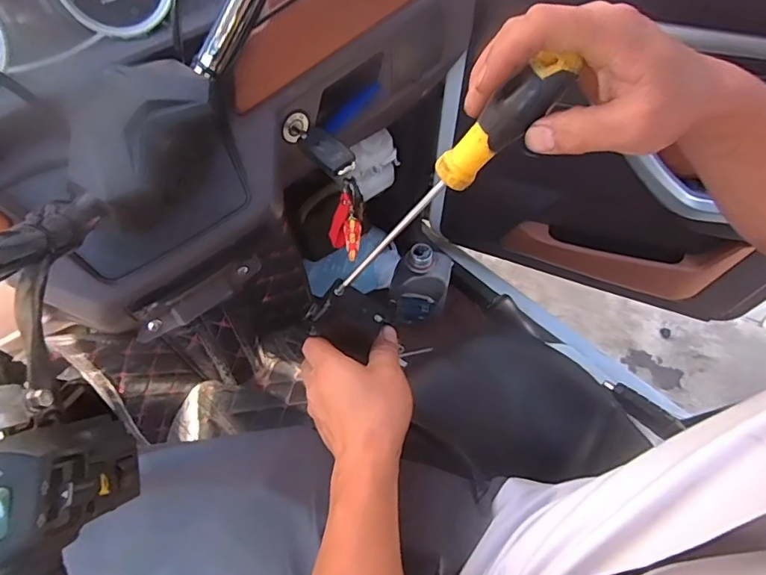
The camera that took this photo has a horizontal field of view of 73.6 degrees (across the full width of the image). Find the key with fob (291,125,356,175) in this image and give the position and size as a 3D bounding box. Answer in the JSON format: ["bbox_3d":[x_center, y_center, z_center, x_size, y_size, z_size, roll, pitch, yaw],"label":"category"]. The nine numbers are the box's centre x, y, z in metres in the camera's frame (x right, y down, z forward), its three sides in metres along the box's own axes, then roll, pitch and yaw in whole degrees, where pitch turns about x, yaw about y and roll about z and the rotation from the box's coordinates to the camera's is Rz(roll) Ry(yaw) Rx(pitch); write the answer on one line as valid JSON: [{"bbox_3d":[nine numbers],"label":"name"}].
[{"bbox_3d":[-0.064,-0.145,0.529,0.035,0.015,0.082,-37,65,-23],"label":"key with fob"}]

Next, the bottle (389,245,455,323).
[{"bbox_3d":[0.070,0.003,0.941,0.099,0.181,0.075,5,57,2],"label":"bottle"}]

